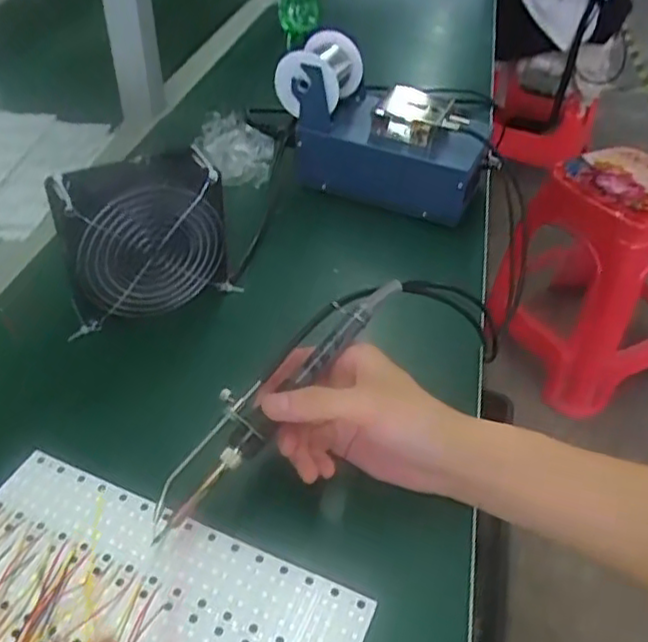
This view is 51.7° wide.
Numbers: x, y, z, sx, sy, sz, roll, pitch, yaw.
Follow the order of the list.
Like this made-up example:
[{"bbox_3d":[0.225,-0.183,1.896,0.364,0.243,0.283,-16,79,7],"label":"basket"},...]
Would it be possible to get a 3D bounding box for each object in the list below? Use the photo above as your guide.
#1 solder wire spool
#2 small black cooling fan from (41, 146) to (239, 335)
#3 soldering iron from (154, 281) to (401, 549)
[{"bbox_3d":[-0.003,-0.243,0.648,0.065,0.063,0.077,23,43,18],"label":"solder wire spool"},{"bbox_3d":[-0.133,-0.059,0.510,0.127,0.125,0.044,-17,44,-21],"label":"small black cooling fan"},{"bbox_3d":[-0.030,0.044,0.411,0.035,0.027,0.209,35,71,29],"label":"soldering iron"}]

